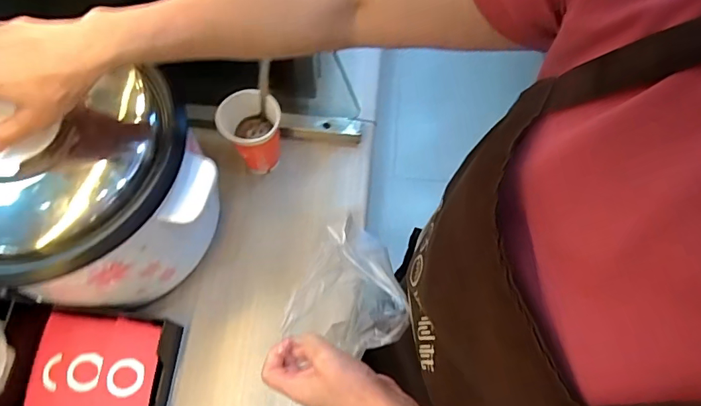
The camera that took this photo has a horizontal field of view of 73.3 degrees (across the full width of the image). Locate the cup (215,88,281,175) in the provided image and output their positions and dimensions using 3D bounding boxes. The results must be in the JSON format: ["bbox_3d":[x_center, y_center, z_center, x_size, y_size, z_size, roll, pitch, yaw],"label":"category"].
[{"bbox_3d":[-0.126,-0.087,0.641,0.070,0.119,0.073,0,67,-1],"label":"cup"}]

